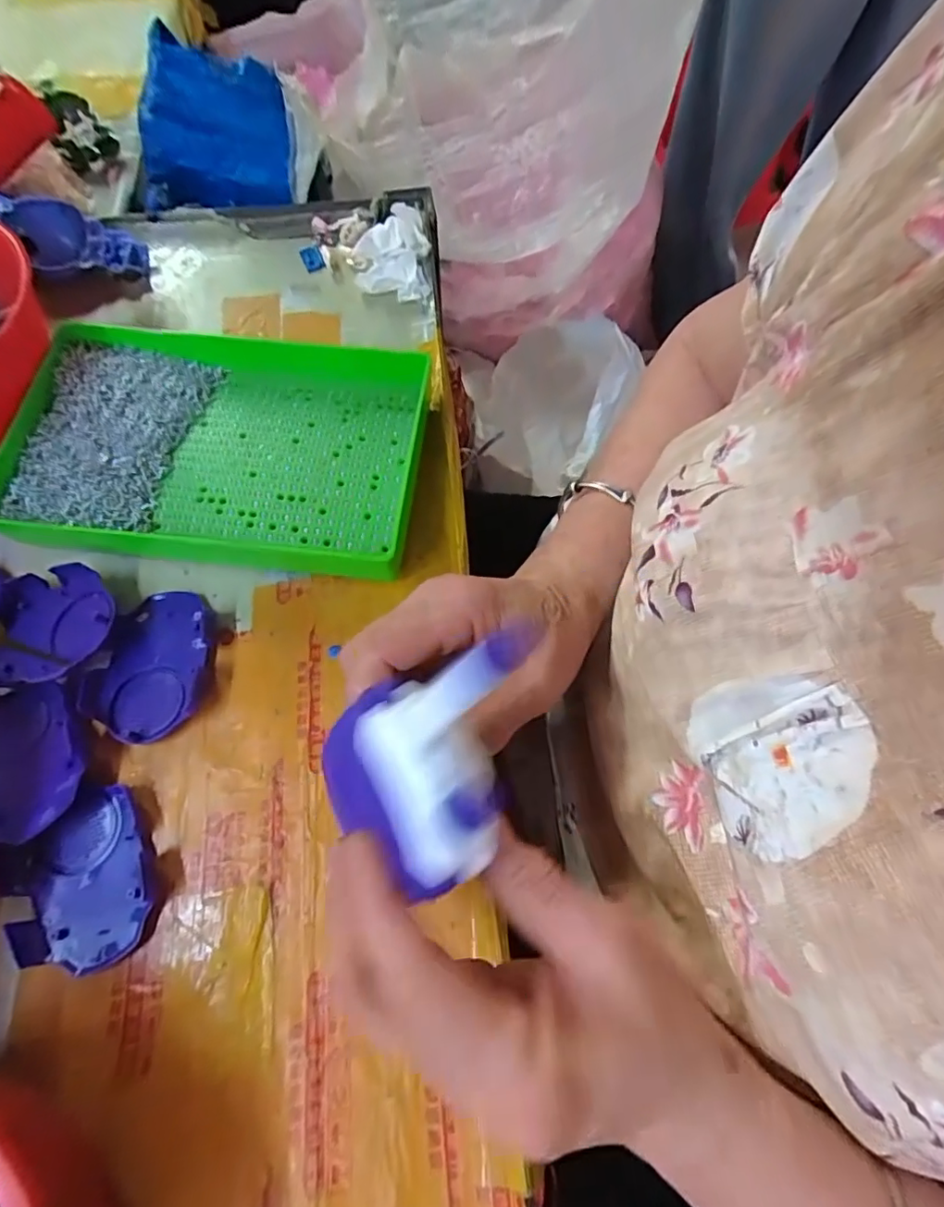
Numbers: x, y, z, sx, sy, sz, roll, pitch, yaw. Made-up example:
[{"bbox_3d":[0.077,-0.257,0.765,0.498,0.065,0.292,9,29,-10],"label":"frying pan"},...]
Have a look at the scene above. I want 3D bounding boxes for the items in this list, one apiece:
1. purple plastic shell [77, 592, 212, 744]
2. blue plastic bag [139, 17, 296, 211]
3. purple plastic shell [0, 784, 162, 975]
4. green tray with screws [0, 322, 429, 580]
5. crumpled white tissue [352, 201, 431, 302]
[{"bbox_3d":[-0.177,0.032,0.304,0.062,0.016,0.083,0,70,1],"label":"purple plastic shell"},{"bbox_3d":[-0.215,-0.366,0.427,0.141,0.104,0.033,3,63,6],"label":"blue plastic bag"},{"bbox_3d":[-0.192,0.136,0.267,0.064,0.015,0.080,-30,72,-9],"label":"purple plastic shell"},{"bbox_3d":[-0.158,-0.092,0.338,0.239,0.039,0.152,5,70,3],"label":"green tray with screws"},{"bbox_3d":[-0.060,-0.258,0.405,0.056,0.032,0.057,-11,70,-3],"label":"crumpled white tissue"}]

